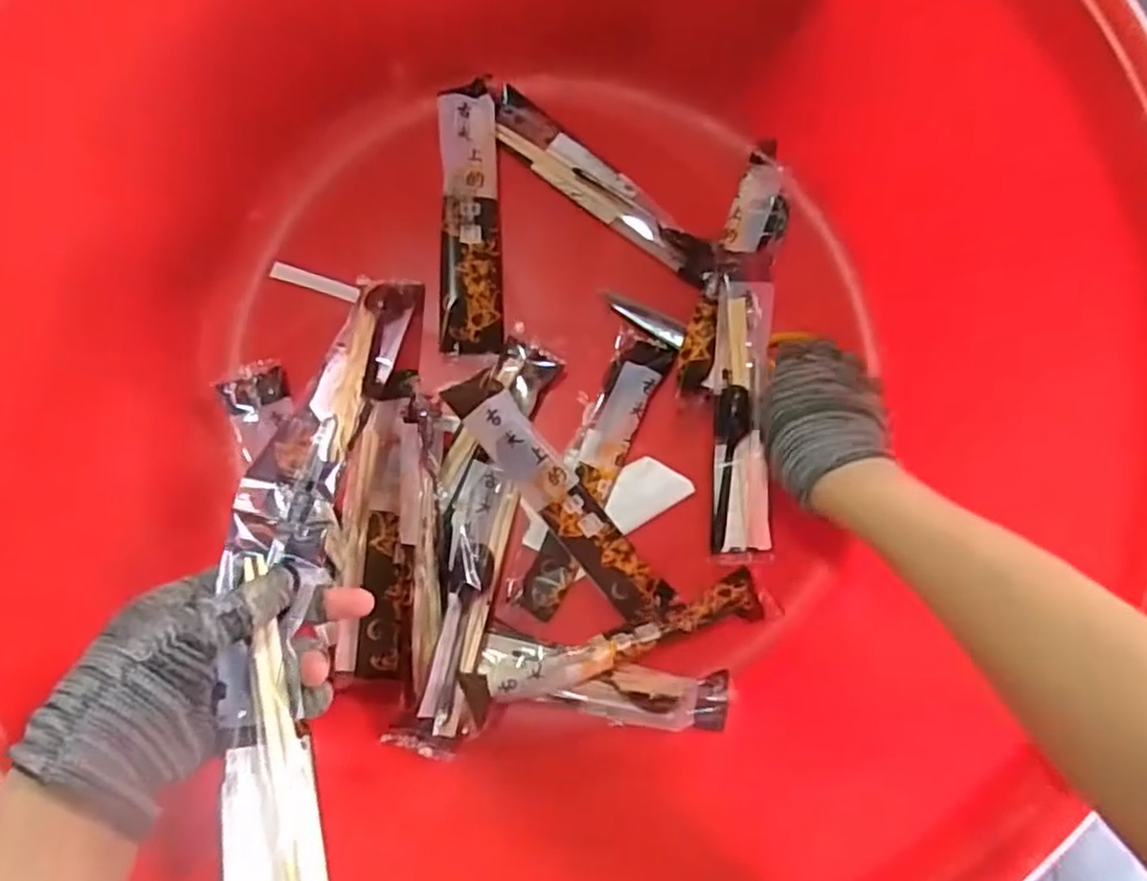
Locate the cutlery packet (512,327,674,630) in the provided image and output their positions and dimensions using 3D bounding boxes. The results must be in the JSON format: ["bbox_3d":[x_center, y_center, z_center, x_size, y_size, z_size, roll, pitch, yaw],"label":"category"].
[{"bbox_3d":[0.015,0.025,0.547,0.042,0.015,0.222,23,84,-1],"label":"cutlery packet"}]

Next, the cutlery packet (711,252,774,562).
[{"bbox_3d":[0.129,-0.025,0.554,0.045,0.012,0.228,0,92,2],"label":"cutlery packet"}]

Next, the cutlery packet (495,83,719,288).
[{"bbox_3d":[0.020,-0.201,0.575,0.221,0.020,0.044,42,84,1],"label":"cutlery packet"}]

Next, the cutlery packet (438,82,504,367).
[{"bbox_3d":[-0.080,-0.173,0.568,0.045,0.013,0.215,-1,85,-3],"label":"cutlery packet"}]

